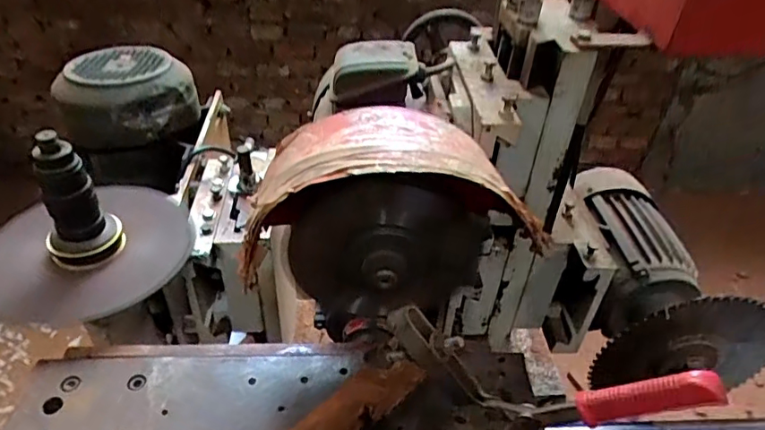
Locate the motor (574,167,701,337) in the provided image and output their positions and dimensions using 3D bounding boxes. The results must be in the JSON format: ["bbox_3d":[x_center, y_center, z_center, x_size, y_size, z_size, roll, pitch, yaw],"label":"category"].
[{"bbox_3d":[0.375,0.054,0.836,0.133,0.135,0.261,1,41,-5],"label":"motor"}]

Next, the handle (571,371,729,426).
[{"bbox_3d":[0.182,0.127,0.372,0.096,0.028,0.015,-26,26,34],"label":"handle"}]

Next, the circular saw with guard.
[{"bbox_3d":[0.007,0.011,0.523,0.266,0.204,0.115,1,41,-5],"label":"circular saw with guard"}]

